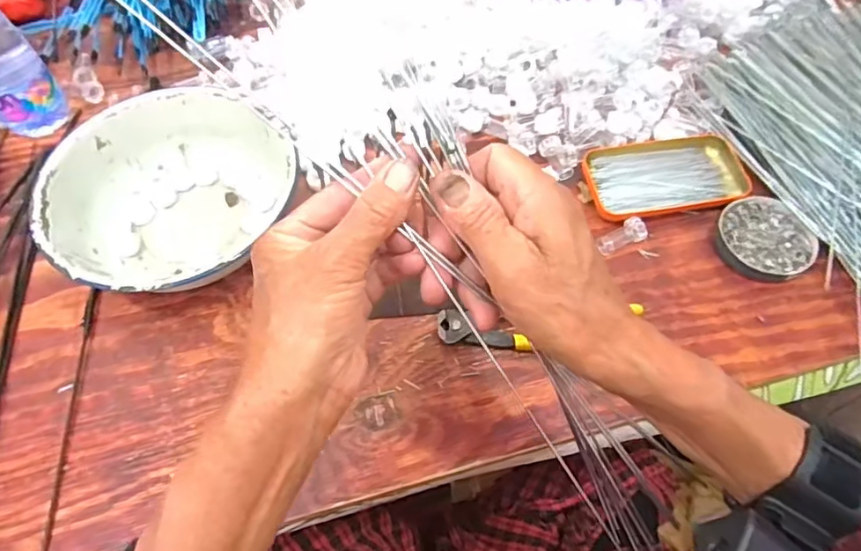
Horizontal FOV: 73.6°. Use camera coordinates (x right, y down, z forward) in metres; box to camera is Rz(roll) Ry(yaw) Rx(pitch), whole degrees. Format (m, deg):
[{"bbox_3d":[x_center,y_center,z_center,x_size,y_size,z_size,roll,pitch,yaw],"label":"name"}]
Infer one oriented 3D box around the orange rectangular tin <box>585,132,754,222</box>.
[{"bbox_3d":[0.217,-0.096,0.541,0.145,0.019,0.086,-11,60,-7],"label":"orange rectangular tin"}]

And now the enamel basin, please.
[{"bbox_3d":[-0.227,-0.066,0.510,0.194,0.071,0.202,0,59,0],"label":"enamel basin"}]

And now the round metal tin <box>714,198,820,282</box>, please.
[{"bbox_3d":[0.295,-0.031,0.509,0.080,0.016,0.075,0,59,0],"label":"round metal tin"}]

